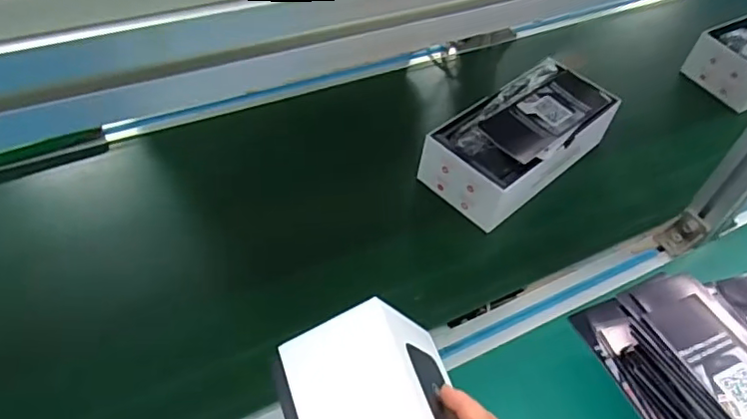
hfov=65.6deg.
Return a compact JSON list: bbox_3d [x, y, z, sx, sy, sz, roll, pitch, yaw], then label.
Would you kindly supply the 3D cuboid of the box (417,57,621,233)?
[{"bbox_3d":[0.193,-0.093,0.739,0.263,0.087,0.120,-36,57,-28],"label":"box"}]

